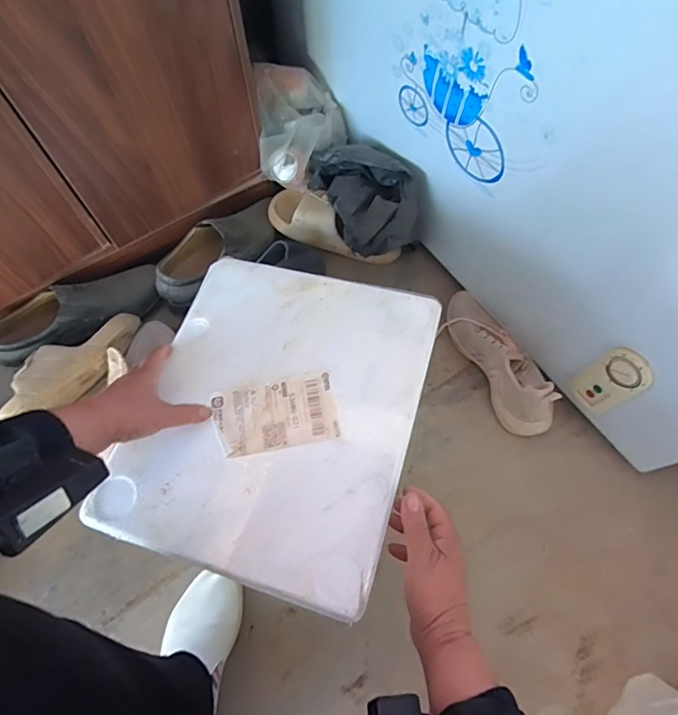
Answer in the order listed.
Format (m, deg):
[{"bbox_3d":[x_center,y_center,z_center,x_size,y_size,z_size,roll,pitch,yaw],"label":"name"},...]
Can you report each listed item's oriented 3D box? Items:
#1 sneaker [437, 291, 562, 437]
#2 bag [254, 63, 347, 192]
[{"bbox_3d":[0.245,-0.006,0.687,0.088,0.083,0.254,-25,69,-10],"label":"sneaker"},{"bbox_3d":[-0.066,-0.390,0.760,0.156,0.106,0.159,0,66,0],"label":"bag"}]

